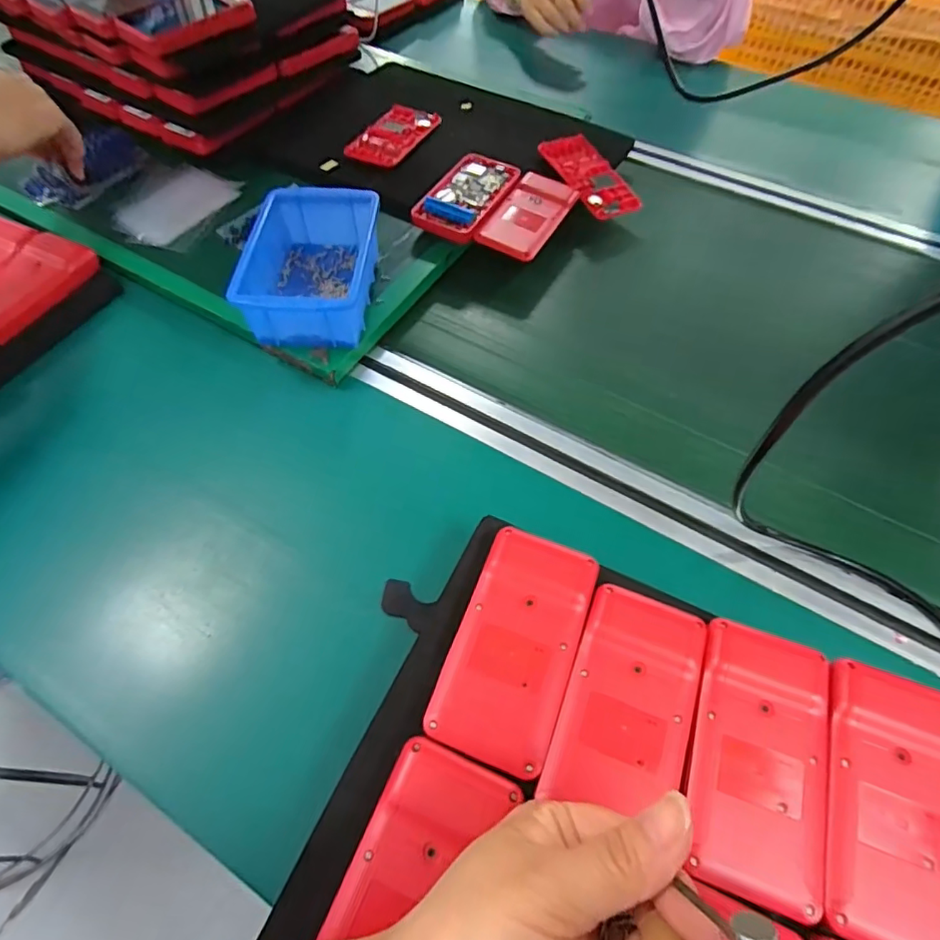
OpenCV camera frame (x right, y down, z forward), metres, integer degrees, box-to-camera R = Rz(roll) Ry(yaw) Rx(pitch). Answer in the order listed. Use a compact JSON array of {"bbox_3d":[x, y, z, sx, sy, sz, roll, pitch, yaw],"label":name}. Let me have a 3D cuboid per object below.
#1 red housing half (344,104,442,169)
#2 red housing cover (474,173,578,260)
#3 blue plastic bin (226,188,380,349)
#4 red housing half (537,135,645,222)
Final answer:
[{"bbox_3d":[-0.084,-0.367,0.582,0.061,0.011,0.119,22,60,12],"label":"red housing half"},{"bbox_3d":[0.057,-0.247,0.515,0.061,0.010,0.115,29,62,10],"label":"red housing cover"},{"bbox_3d":[-0.128,-0.170,0.448,0.095,0.055,0.149,4,58,1],"label":"blue plastic bin"},{"bbox_3d":[0.126,-0.306,0.554,0.064,0.007,0.120,-20,68,-15],"label":"red housing half"}]

